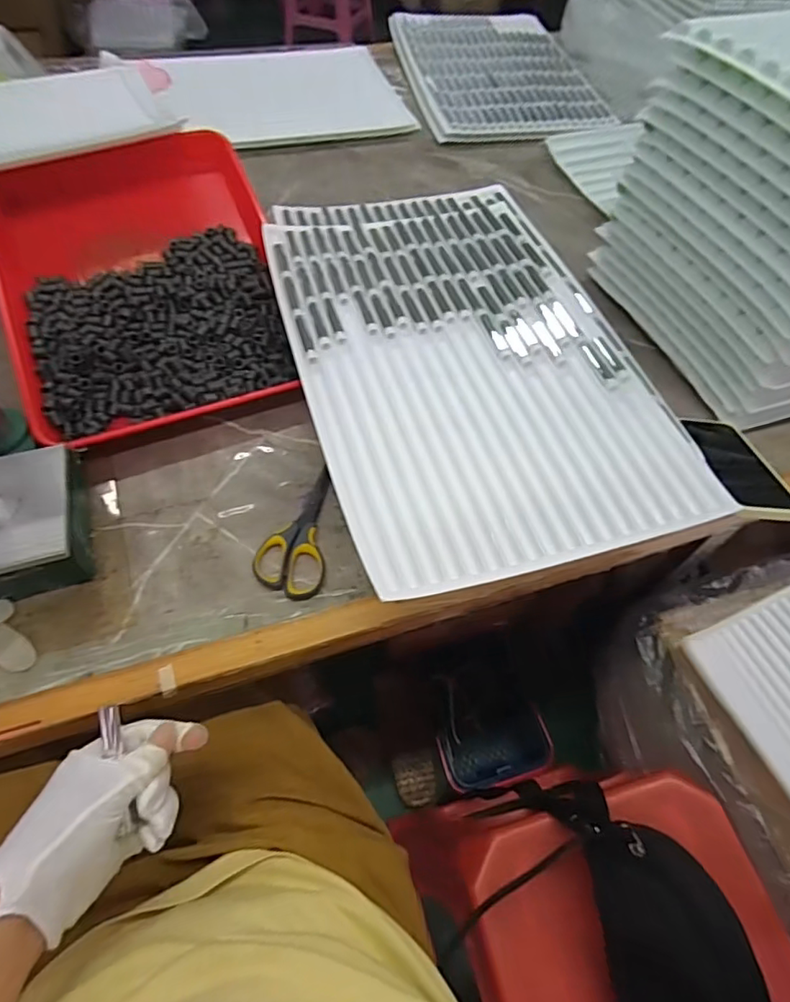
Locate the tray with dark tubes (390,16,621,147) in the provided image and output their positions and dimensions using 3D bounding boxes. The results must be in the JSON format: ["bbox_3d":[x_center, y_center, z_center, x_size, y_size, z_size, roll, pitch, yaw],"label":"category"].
[{"bbox_3d":[0.194,-0.850,1.099,0.344,0.026,0.520,-7,58,-7],"label":"tray with dark tubes"}]

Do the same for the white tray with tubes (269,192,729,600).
[{"bbox_3d":[0.063,-0.177,0.587,0.333,0.022,0.549,-13,58,-11],"label":"white tray with tubes"}]

